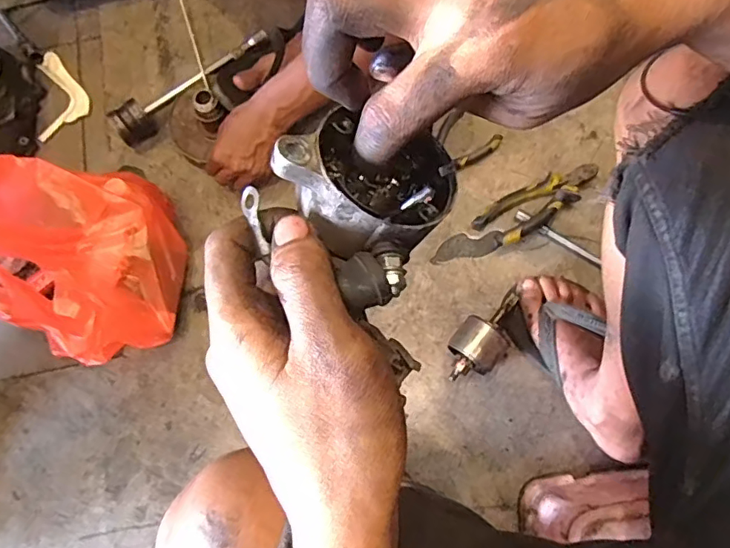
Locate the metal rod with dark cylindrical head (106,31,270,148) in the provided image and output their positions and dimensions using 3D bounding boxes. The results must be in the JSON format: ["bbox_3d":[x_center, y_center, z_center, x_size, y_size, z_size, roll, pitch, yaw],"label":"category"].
[{"bbox_3d":[-0.259,-0.286,0.819,0.267,0.054,0.050,-39,77,-9],"label":"metal rod with dark cylindrical head"}]

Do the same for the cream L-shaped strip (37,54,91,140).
[{"bbox_3d":[-0.477,-0.289,0.861,0.080,0.010,0.161,-12,74,-2],"label":"cream L-shaped strip"}]

